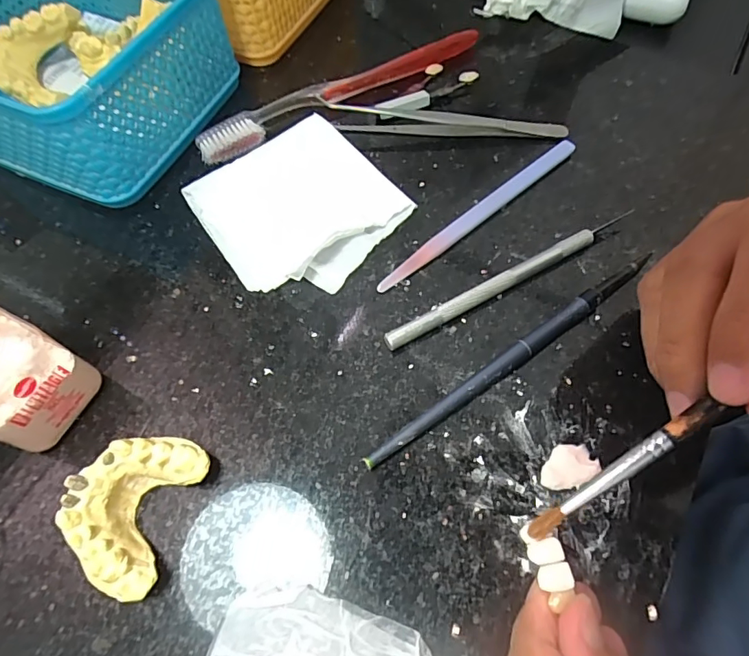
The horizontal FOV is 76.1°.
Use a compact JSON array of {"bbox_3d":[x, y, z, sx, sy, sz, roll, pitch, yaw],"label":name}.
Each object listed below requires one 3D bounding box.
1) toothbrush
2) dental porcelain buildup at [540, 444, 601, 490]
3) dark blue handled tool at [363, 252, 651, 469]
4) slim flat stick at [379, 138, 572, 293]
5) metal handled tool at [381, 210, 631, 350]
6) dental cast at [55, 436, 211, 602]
[{"bbox_3d":[-0.018,-0.143,0.288,0.184,0.015,0.019,-27,65,-11],"label":"toothbrush"},{"bbox_3d":[0.077,0.055,0.191,0.023,0.004,0.016,-26,65,-11],"label":"dental porcelain buildup"},{"bbox_3d":[0.063,0.012,0.211,0.159,0.009,0.009,-33,67,-14],"label":"dark blue handled tool"},{"bbox_3d":[0.055,-0.061,0.250,0.137,0.005,0.011,-38,68,-16],"label":"slim flat stick"},{"bbox_3d":[0.063,-0.025,0.229,0.134,0.009,0.010,-27,65,-12],"label":"metal handled tool"},{"bbox_3d":[-0.090,0.066,0.179,0.037,0.026,0.054,17,65,10],"label":"dental cast"}]

